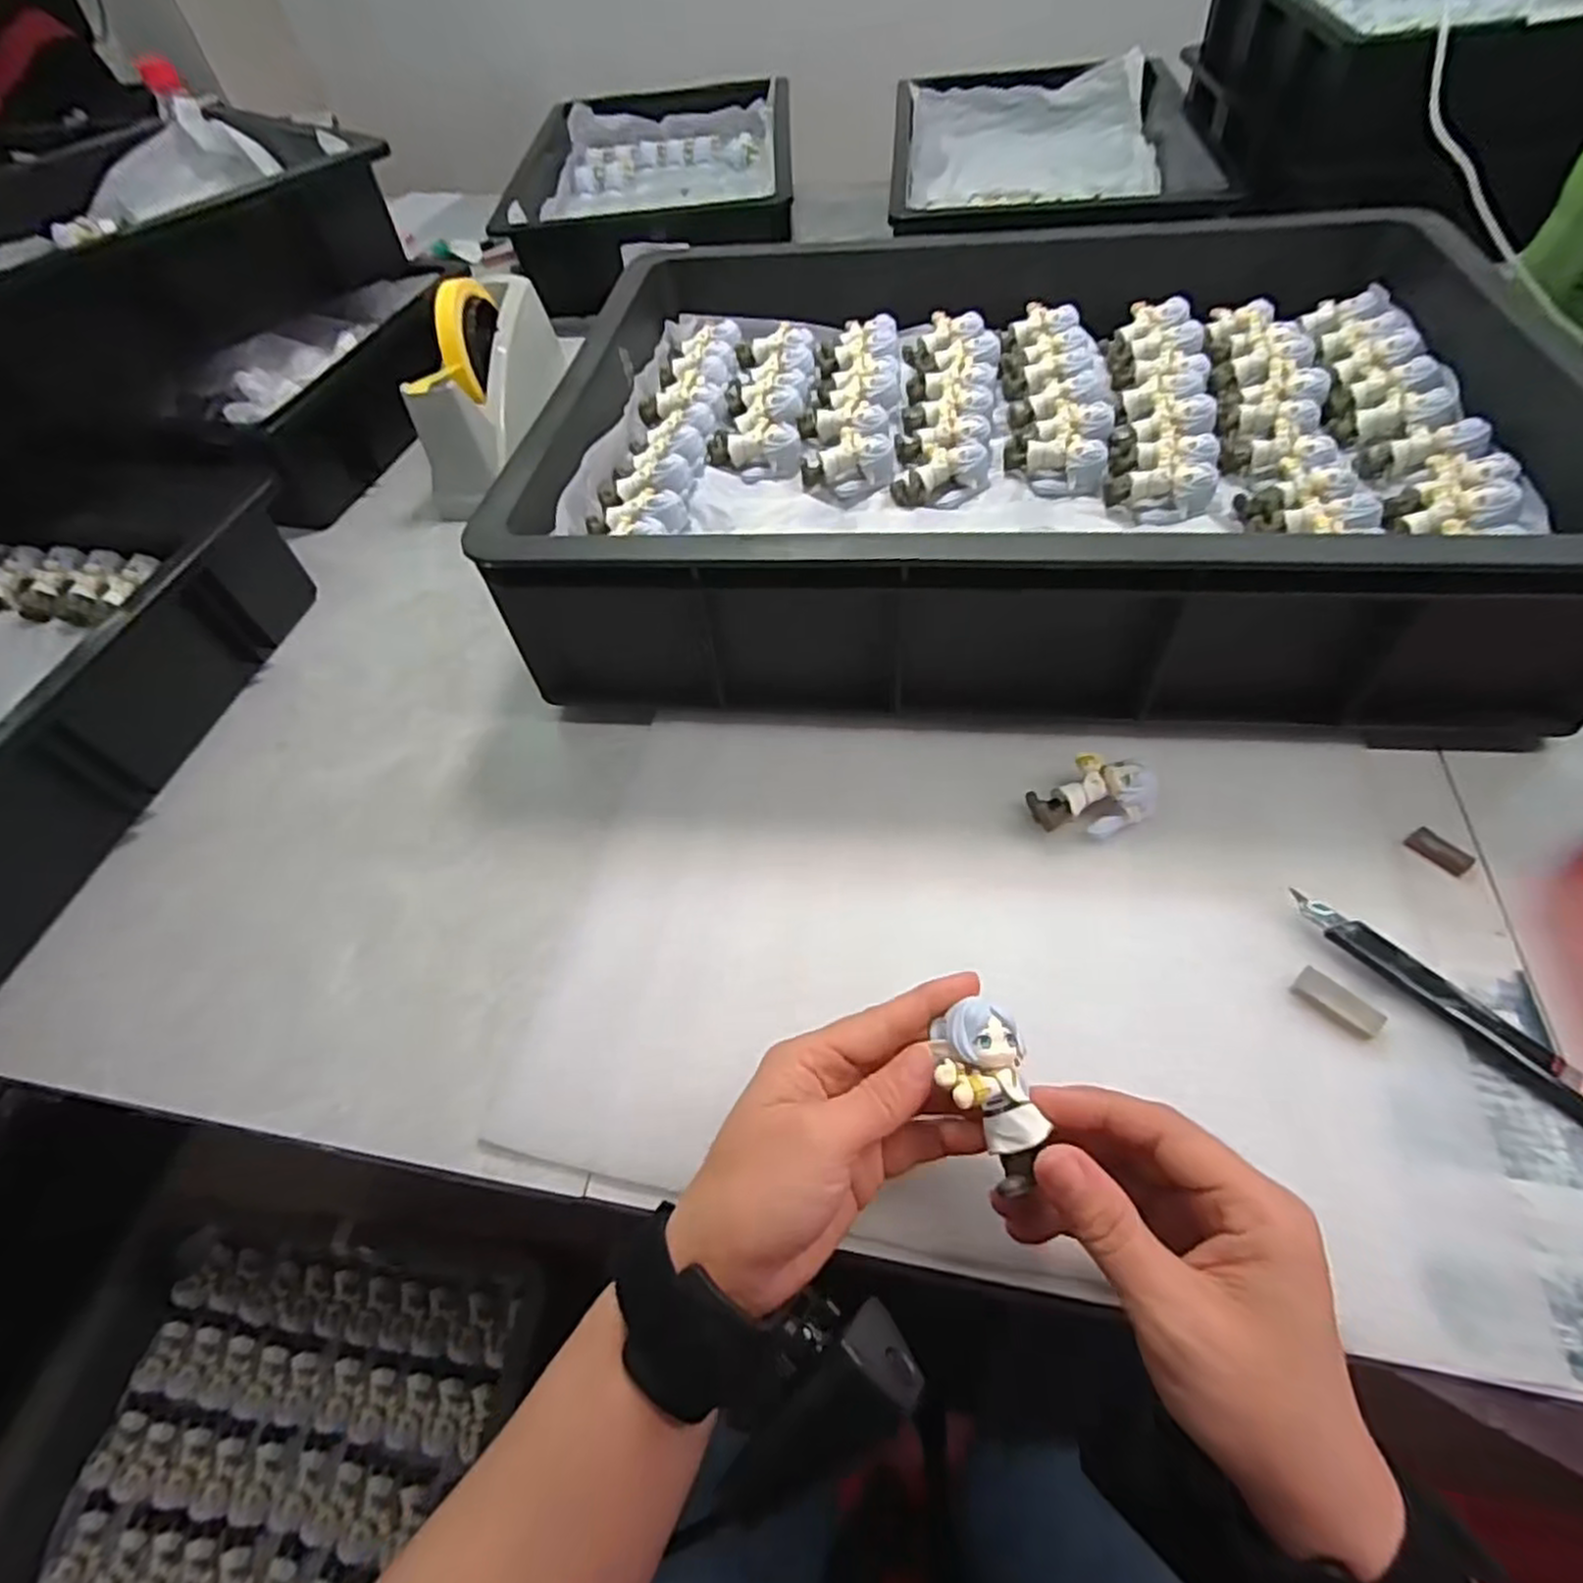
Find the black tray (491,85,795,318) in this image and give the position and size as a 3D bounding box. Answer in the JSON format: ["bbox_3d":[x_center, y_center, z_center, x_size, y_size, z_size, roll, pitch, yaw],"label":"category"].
[{"bbox_3d":[-0.156,-0.741,0.883,0.302,0.076,0.421,-3,55,4],"label":"black tray"}]

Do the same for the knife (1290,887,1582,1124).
[{"bbox_3d":[0.282,0.091,0.313,0.016,0.013,0.135,-38,60,-19],"label":"knife"}]

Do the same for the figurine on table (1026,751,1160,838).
[{"bbox_3d":[0.155,0.003,0.379,0.057,0.024,0.042,-28,57,-13],"label":"figurine on table"}]

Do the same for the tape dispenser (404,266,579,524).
[{"bbox_3d":[-0.248,-0.344,0.611,0.061,0.105,0.215,6,58,10],"label":"tape dispenser"}]

